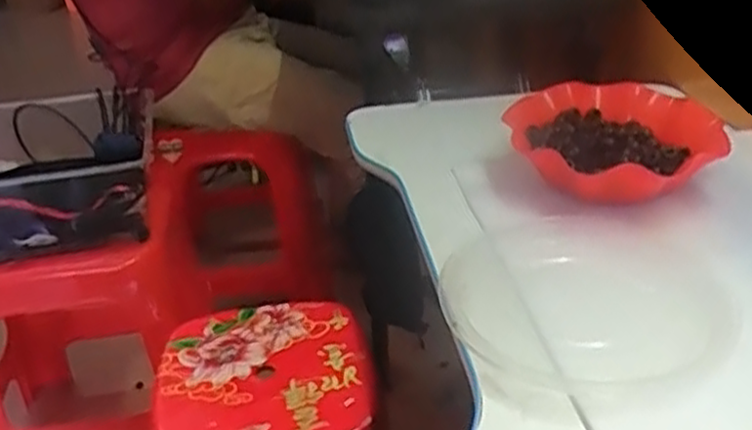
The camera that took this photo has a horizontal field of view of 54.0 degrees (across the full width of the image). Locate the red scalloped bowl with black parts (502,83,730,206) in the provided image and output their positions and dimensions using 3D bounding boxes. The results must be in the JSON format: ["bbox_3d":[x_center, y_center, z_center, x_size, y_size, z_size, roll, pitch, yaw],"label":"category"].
[{"bbox_3d":[0.252,-0.074,0.800,0.216,0.064,0.199,-2,31,1],"label":"red scalloped bowl with black parts"}]

